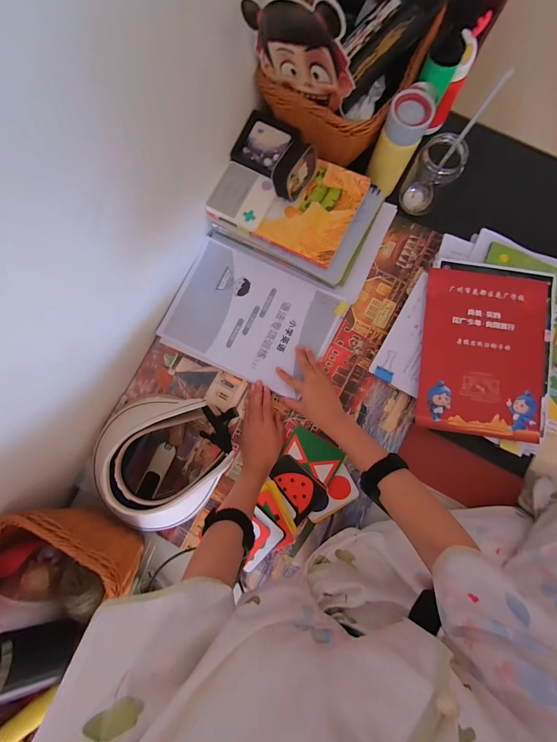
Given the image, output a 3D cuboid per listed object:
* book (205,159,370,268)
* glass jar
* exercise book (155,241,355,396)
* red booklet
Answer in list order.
[{"bbox_3d":[0.014,-0.300,0.509,0.237,0.022,0.161,25,86,4],"label":"book"},{"bbox_3d":[0.266,-0.339,0.516,0.078,0.106,0.069,31,86,5],"label":"glass jar"},{"bbox_3d":[-0.051,-0.096,0.542,0.289,0.012,0.214,27,87,7],"label":"exercise book"},{"bbox_3d":[0.361,-0.032,0.511,0.213,0.014,0.283,8,85,5],"label":"red booklet"}]

